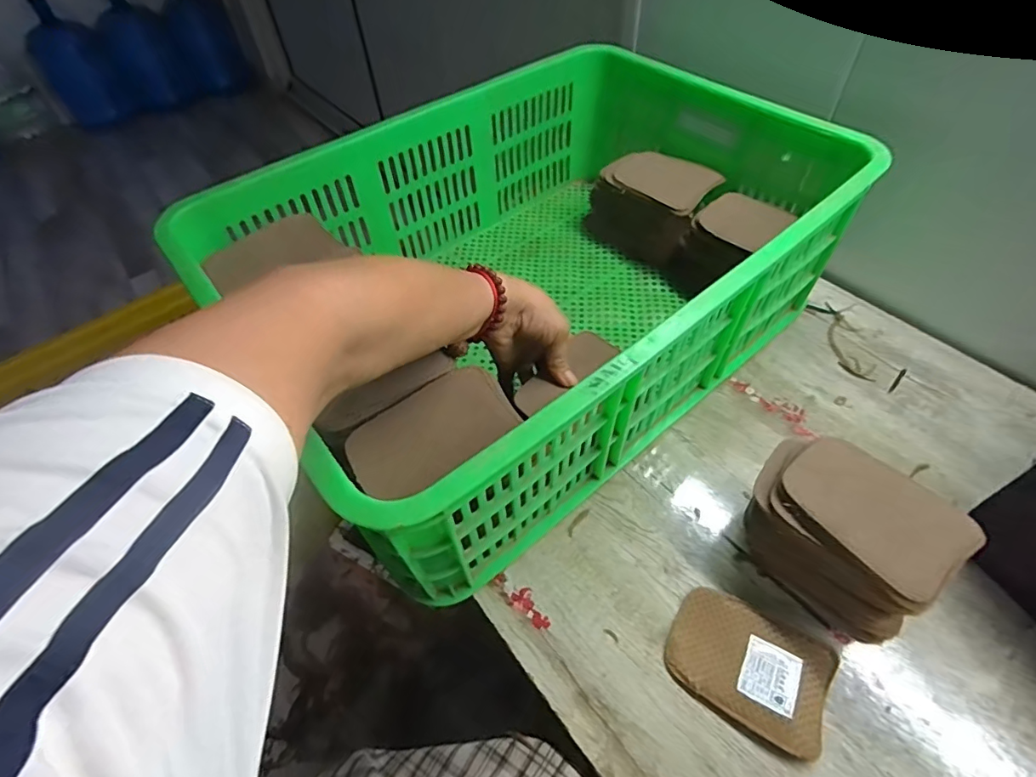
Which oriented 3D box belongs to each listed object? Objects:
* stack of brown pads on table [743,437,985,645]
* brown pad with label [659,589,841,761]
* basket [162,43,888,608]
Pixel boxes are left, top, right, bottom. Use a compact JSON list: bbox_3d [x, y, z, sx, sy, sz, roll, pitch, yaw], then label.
[{"bbox_3d":[0.262,0.119,0.424,0.138,0.092,0.098,32,60,25],"label":"stack of brown pads on table"},{"bbox_3d":[0.181,0.218,0.407,0.117,0.010,0.084,24,57,21],"label":"brown pad with label"},{"bbox_3d":[0.035,-0.146,0.581,0.638,0.201,0.434,-36,58,-23],"label":"basket"}]

